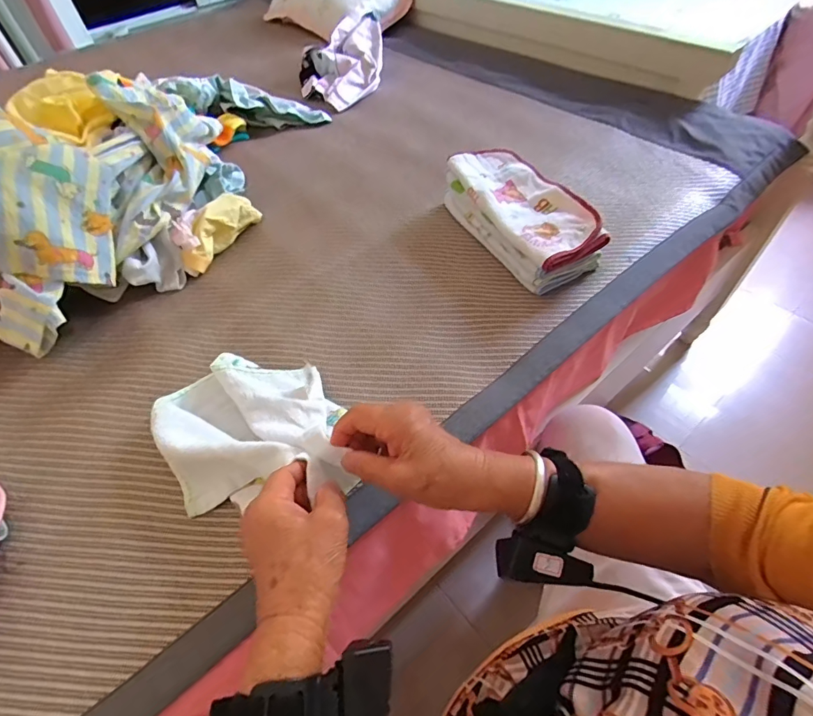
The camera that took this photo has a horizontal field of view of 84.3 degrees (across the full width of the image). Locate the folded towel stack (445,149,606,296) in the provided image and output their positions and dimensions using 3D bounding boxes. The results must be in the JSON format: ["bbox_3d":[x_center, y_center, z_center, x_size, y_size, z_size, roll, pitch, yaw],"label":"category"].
[{"bbox_3d":[0.161,-0.205,0.650,0.107,0.078,0.249,-25,55,-14],"label":"folded towel stack"}]

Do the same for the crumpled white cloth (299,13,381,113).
[{"bbox_3d":[-0.149,-0.672,1.023,0.188,0.083,0.289,-6,52,0],"label":"crumpled white cloth"}]

